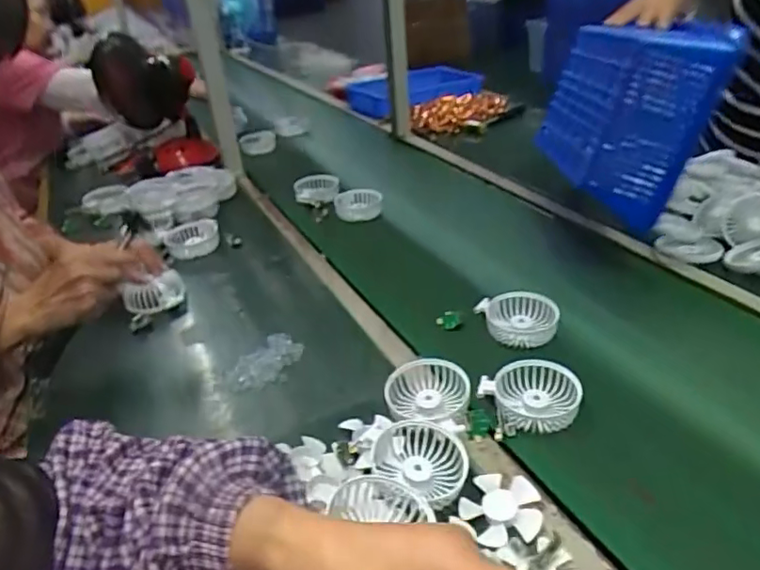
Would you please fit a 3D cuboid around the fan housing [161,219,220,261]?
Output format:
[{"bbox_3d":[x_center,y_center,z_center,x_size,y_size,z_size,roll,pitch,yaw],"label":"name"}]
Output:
[{"bbox_3d":[-0.335,-0.080,1.045,0.097,0.036,0.092,-12,32,-12],"label":"fan housing"}]

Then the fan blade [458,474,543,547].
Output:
[{"bbox_3d":[0.106,0.194,0.519,0.068,0.015,0.067,-3,31,2],"label":"fan blade"}]

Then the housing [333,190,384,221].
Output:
[{"bbox_3d":[-0.046,-0.162,1.144,0.097,0.034,0.081,-5,31,-1],"label":"housing"}]

